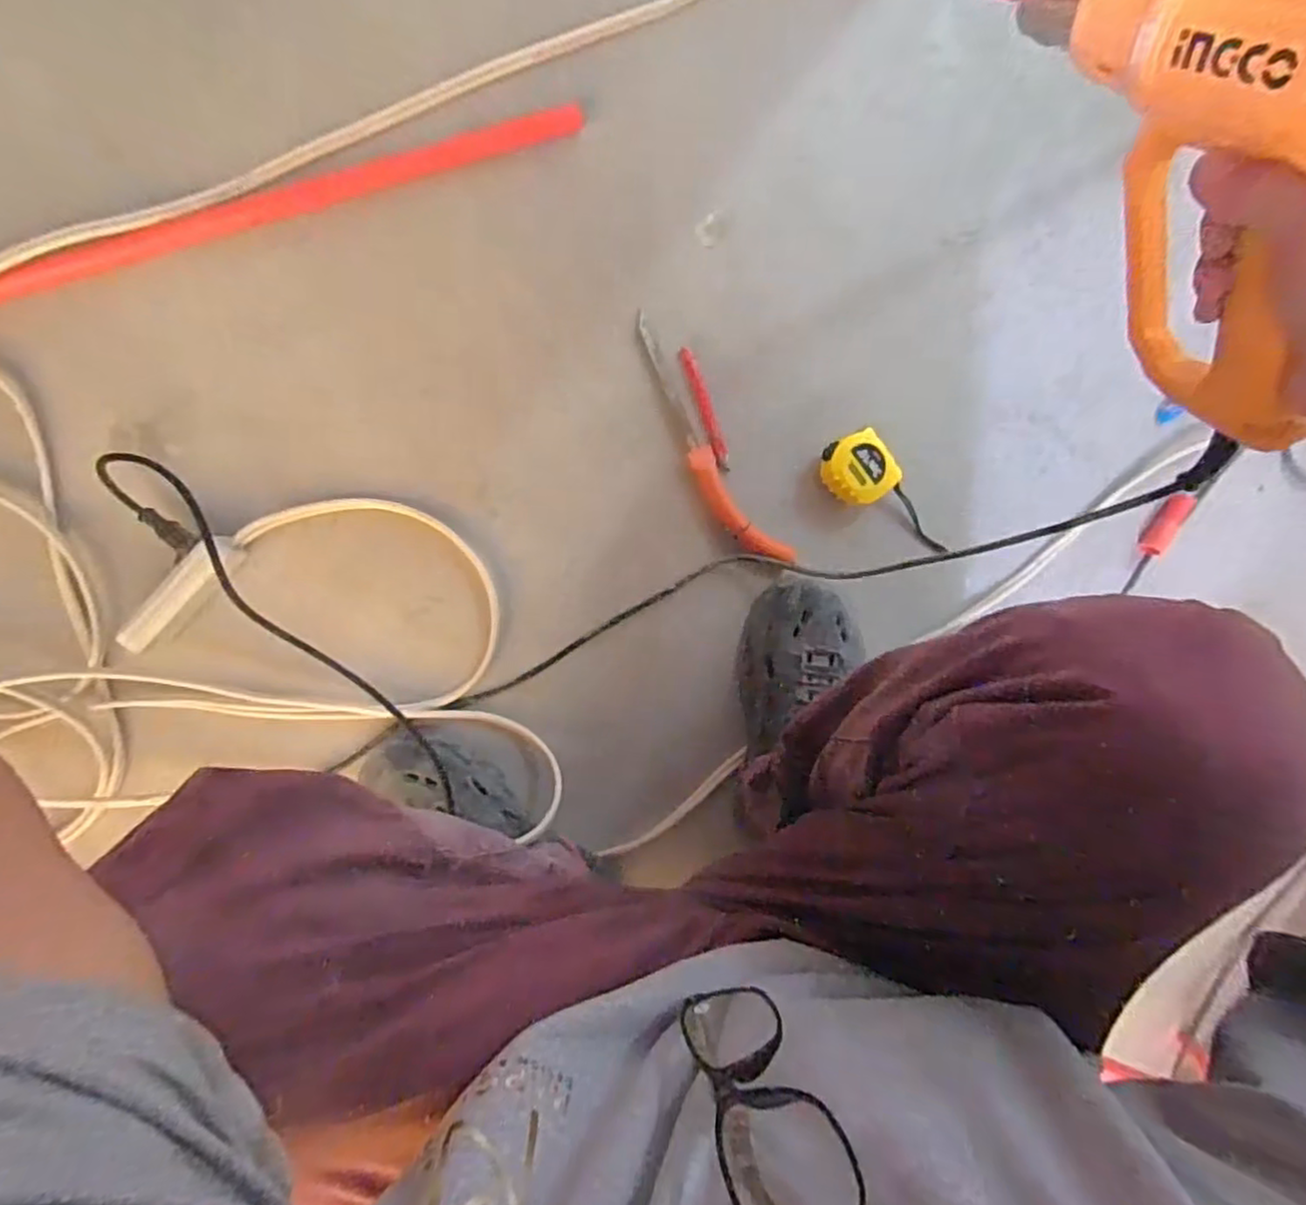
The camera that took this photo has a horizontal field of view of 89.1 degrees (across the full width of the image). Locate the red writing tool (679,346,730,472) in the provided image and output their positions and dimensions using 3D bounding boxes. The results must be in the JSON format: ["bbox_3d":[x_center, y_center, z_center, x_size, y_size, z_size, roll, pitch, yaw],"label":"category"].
[{"bbox_3d":[0.050,-0.180,0.620,0.015,0.014,0.115,-22,96,-7],"label":"red writing tool"}]

